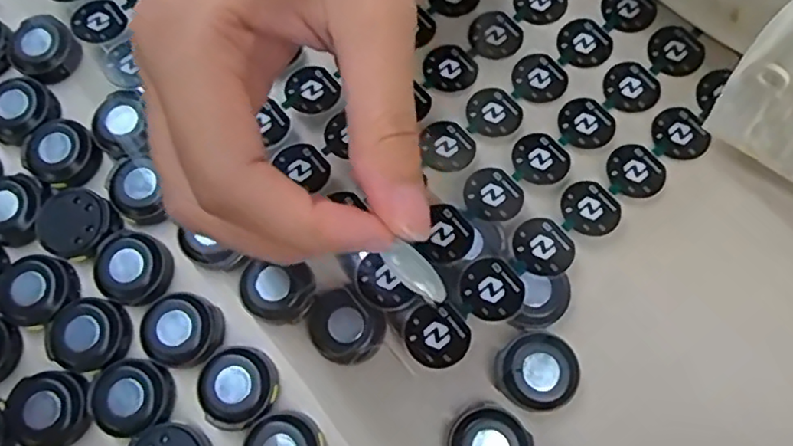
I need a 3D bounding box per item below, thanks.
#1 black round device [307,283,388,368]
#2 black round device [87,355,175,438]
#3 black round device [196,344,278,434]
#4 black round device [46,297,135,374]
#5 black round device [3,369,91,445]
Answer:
[{"bbox_3d":[-0.020,0.041,0.237,0.029,0.015,0.026,43,79,12],"label":"black round device"},{"bbox_3d":[-0.103,0.068,0.234,0.029,0.010,0.029,0,74,1],"label":"black round device"},{"bbox_3d":[-0.061,0.063,0.232,0.030,0.007,0.029,0,74,1],"label":"black round device"},{"bbox_3d":[-0.124,0.044,0.240,0.032,0.007,0.028,-10,74,-1],"label":"black round device"},{"bbox_3d":[-0.136,0.072,0.232,0.031,0.010,0.030,0,74,1],"label":"black round device"}]

